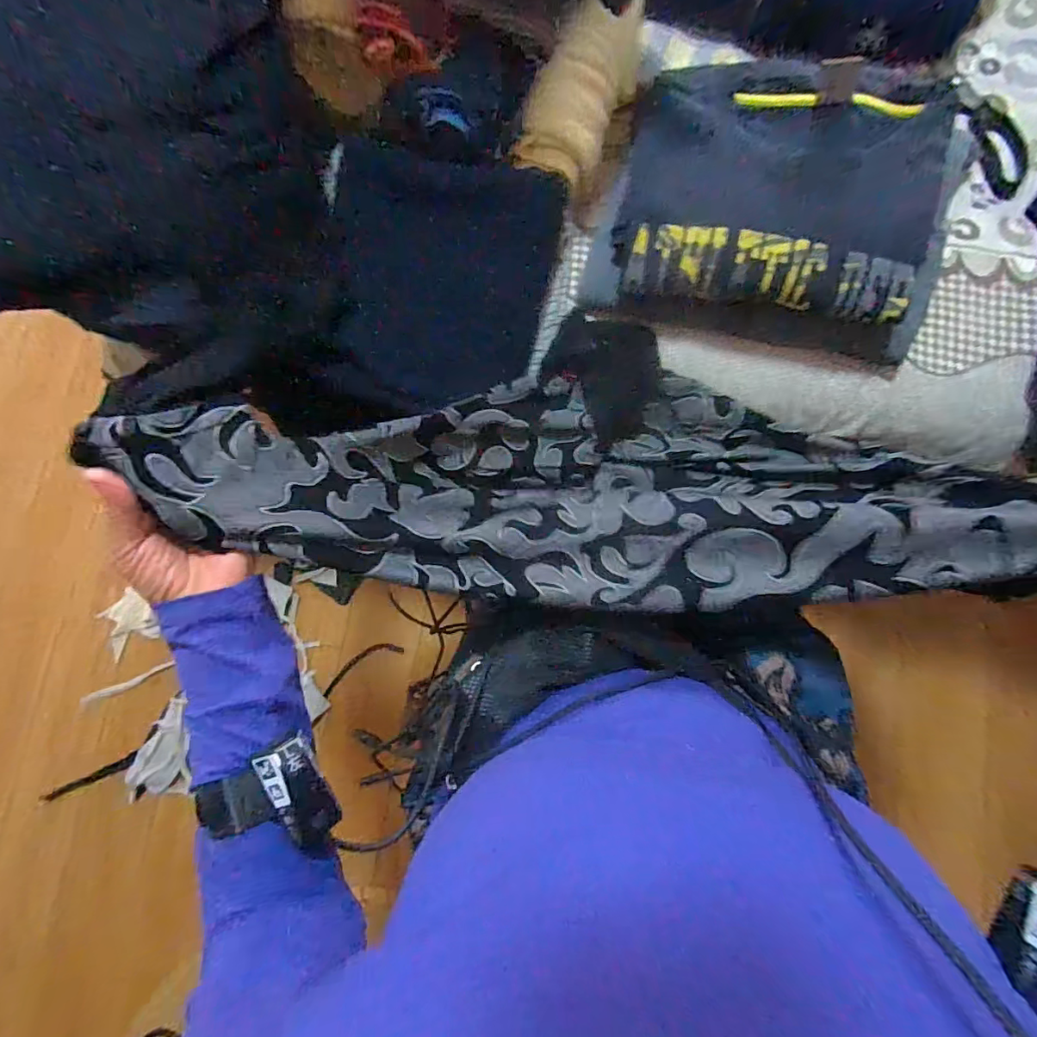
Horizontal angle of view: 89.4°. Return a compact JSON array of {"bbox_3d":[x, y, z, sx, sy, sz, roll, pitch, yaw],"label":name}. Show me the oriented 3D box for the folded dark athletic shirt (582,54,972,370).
[{"bbox_3d":[0.230,-0.286,0.478,0.303,0.081,0.255,11,82,6],"label":"folded dark athletic shirt"}]

